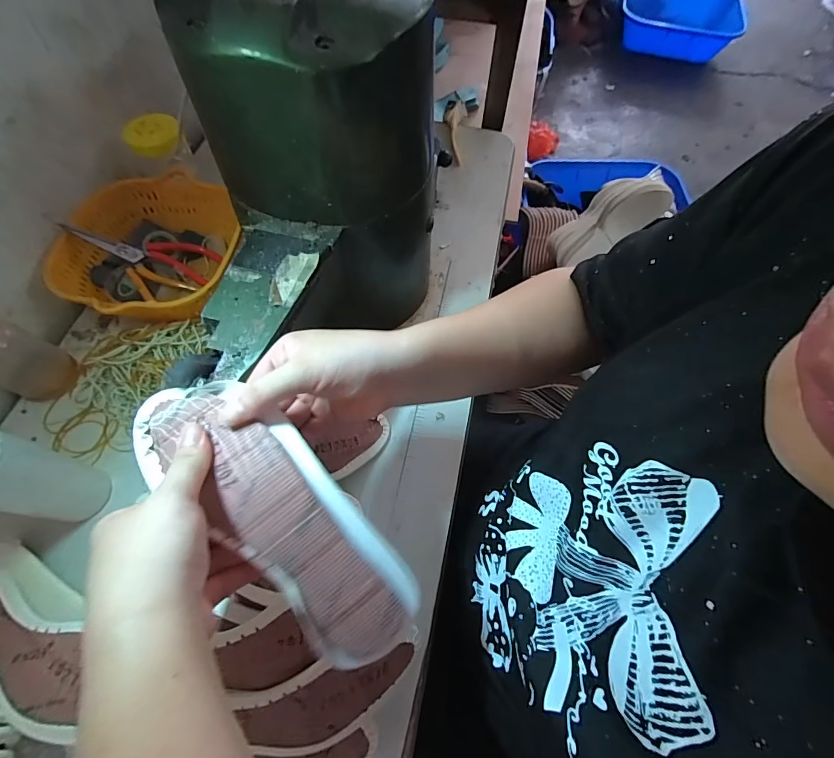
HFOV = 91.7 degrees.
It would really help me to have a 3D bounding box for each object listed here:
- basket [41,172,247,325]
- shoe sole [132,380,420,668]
[{"bbox_3d":[-0.337,-0.159,0.535,0.209,0.084,0.226,0,64,-1],"label":"basket"},{"bbox_3d":[-0.087,0.088,0.265,0.078,0.033,0.224,-43,90,-19],"label":"shoe sole"}]

